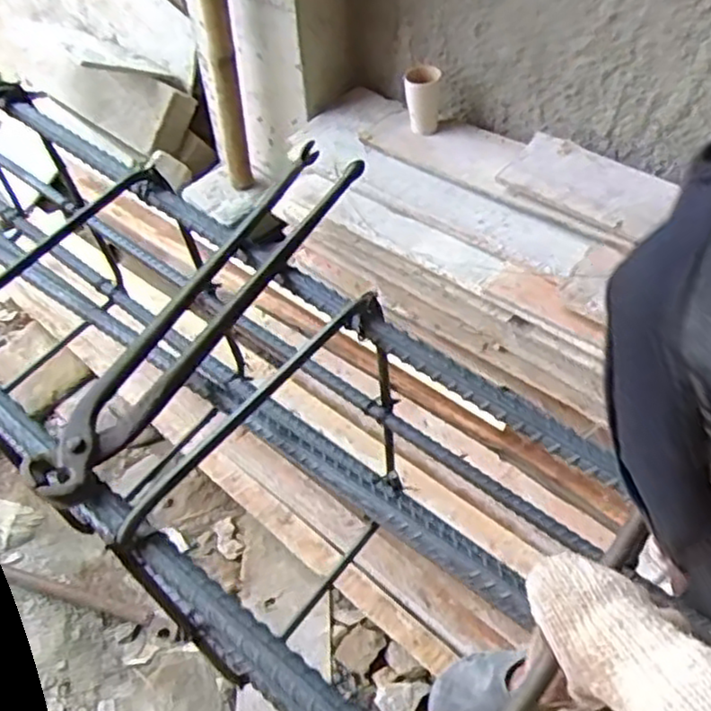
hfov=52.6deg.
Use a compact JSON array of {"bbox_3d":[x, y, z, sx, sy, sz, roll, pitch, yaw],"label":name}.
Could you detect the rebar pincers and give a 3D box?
[{"bbox_3d":[-0.073,-0.028,0.365,0.037,0.033,0.239,24,53,24],"label":"rebar pincers"}]

